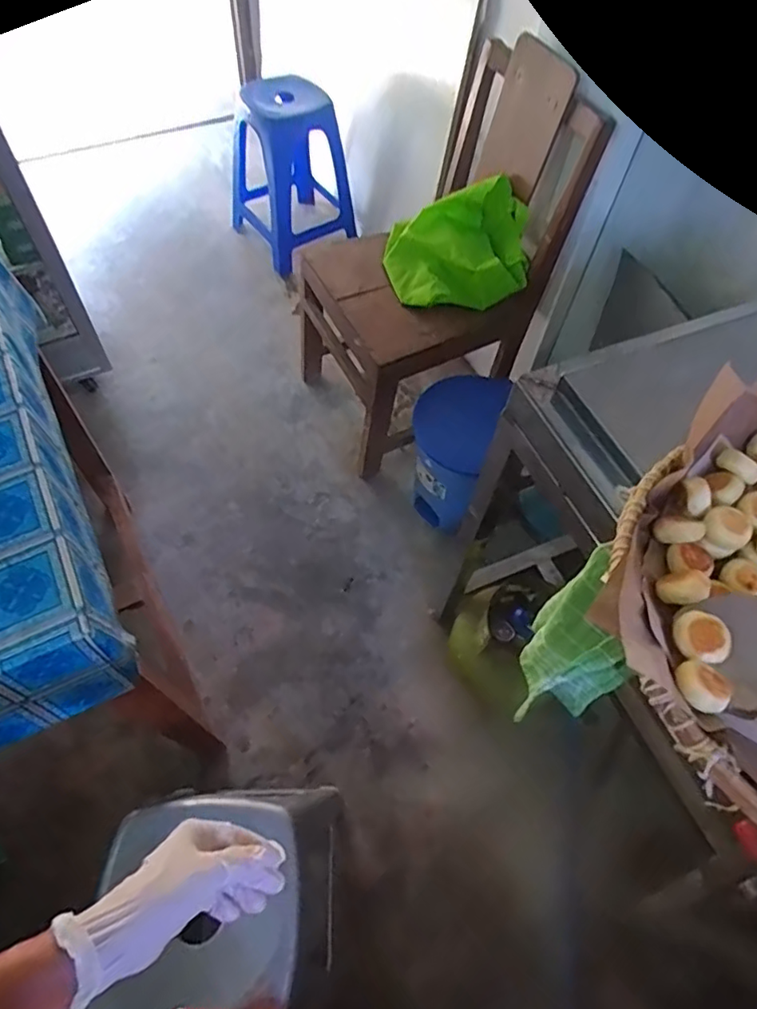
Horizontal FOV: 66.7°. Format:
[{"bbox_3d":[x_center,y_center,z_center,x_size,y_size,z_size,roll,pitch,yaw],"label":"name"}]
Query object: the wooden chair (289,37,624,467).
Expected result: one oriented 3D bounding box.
[{"bbox_3d":[0.091,-0.520,1.332,0.471,0.765,0.416,-25,64,-18],"label":"wooden chair"}]

